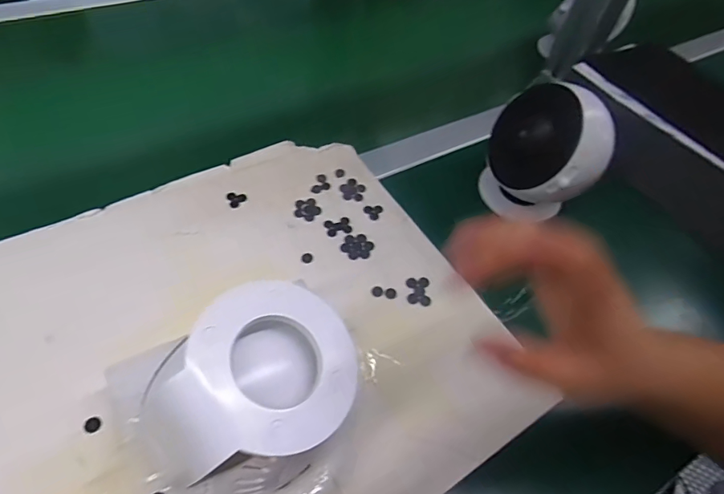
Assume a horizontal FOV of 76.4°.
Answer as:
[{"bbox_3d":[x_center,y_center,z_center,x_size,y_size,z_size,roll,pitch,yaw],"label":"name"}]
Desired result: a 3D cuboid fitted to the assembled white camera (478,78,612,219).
[{"bbox_3d":[0.171,-0.091,0.430,0.105,0.109,0.092,36,57,21],"label":"assembled white camera"}]

